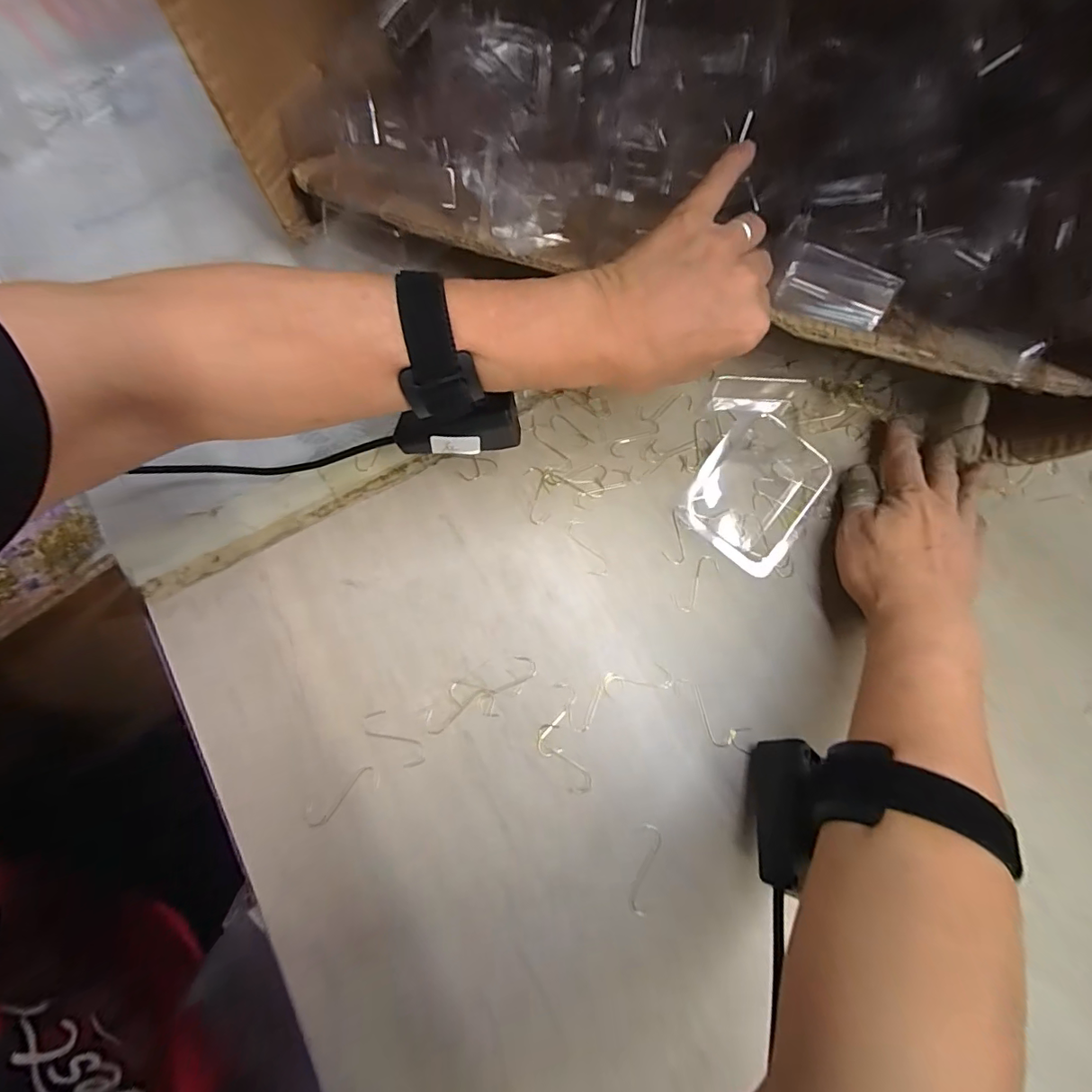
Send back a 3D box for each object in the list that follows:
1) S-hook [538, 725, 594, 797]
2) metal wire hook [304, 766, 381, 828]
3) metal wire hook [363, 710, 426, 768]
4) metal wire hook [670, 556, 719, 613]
[{"bbox_3d":[0.010,0.121,0.286,0.014,0.004,0.042,-30,74,-12],"label":"S-hook"},{"bbox_3d":[-0.112,0.138,0.277,0.043,0.004,0.014,-31,75,-12],"label":"metal wire hook"},{"bbox_3d":[-0.087,0.110,0.289,0.042,0.004,0.016,37,73,10],"label":"metal wire hook"},{"bbox_3d":[0.097,0.024,0.326,0.016,0.004,0.043,38,73,11],"label":"metal wire hook"}]

